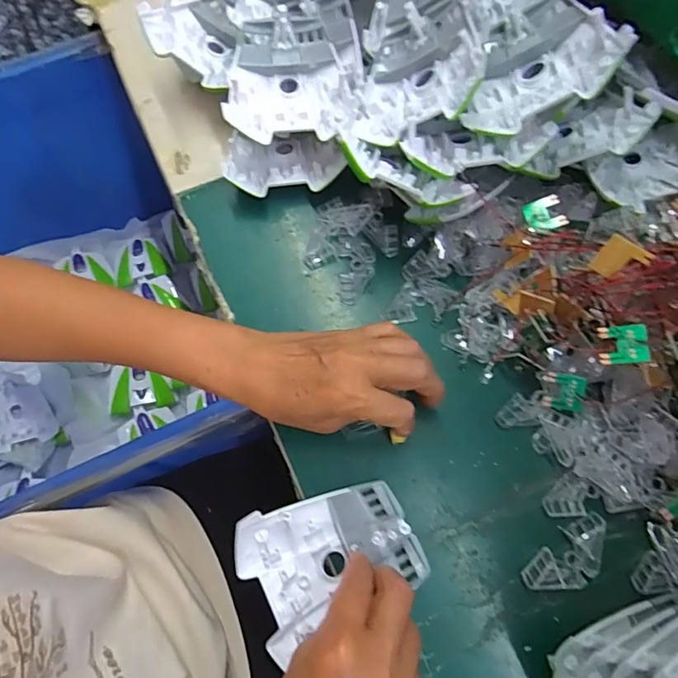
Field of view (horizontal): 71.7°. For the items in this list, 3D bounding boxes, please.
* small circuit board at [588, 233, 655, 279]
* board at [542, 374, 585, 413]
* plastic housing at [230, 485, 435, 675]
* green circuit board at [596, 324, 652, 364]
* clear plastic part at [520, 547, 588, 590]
[{"bbox_3d":[0.175,-0.048,0.292,0.027,0.024,0.004,35,37,11],"label":"small circuit board"},{"bbox_3d":[0.158,0.038,0.331,0.026,0.006,0.026,4,91,21],"label":"board"},{"bbox_3d":[-0.006,0.141,0.308,0.110,0.020,0.081,-24,74,-7],"label":"plastic housing"},{"bbox_3d":[0.177,0.003,0.293,0.026,0.004,0.025,-5,68,30],"label":"green circuit board"},{"bbox_3d":[0.142,0.153,0.314,0.038,0.008,0.023,-3,73,-1],"label":"clear plastic part"}]

